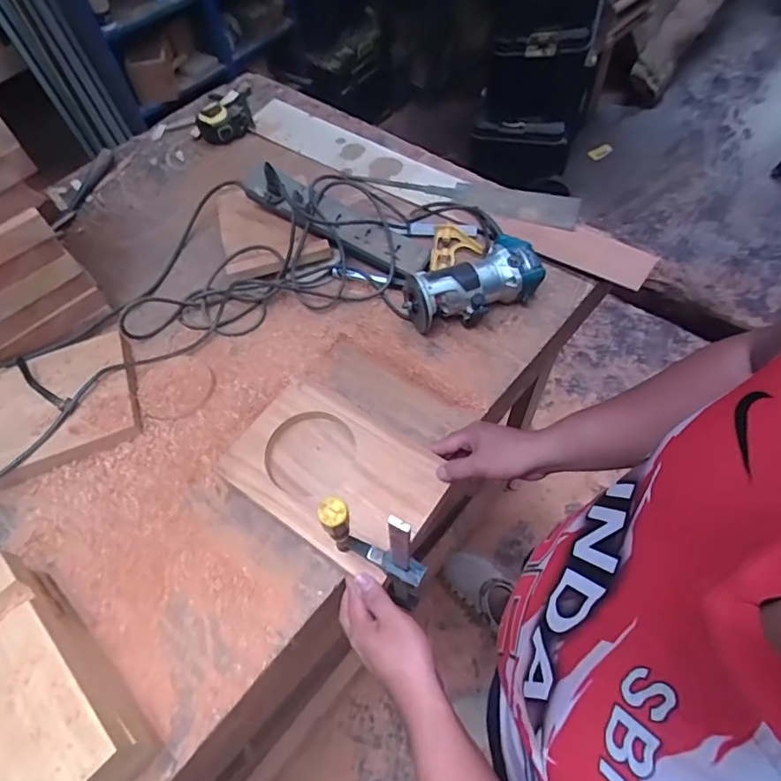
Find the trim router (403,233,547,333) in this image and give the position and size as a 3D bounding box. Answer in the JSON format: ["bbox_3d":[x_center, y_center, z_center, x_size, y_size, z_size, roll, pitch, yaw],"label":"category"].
[{"bbox_3d":[0.123,-0.157,0.788,0.208,0.082,0.101,-24,59,-11],"label":"trim router"}]

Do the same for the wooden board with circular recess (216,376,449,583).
[{"bbox_3d":[-0.069,0.095,0.632,0.245,0.029,0.167,30,64,21],"label":"wooden board with circular recess"}]

